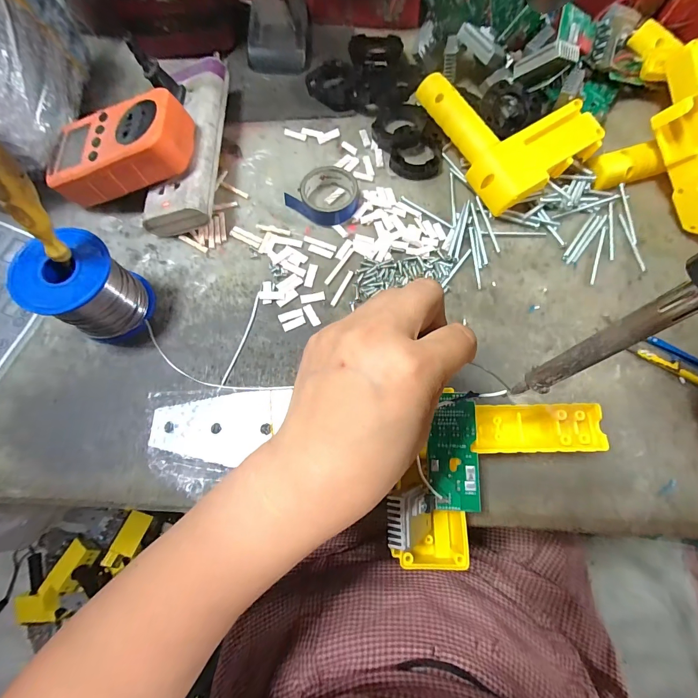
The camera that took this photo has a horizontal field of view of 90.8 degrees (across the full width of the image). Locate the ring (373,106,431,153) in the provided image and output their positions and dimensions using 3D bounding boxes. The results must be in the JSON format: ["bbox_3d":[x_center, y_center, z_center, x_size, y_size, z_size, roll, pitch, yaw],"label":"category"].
[{"bbox_3d":[0.051,-0.220,0.342,0.051,0.017,0.051,0,75,0],"label":"ring"}]

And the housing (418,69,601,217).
[{"bbox_3d":[0.140,-0.211,0.328,0.111,0.038,0.149,-35,78,-9],"label":"housing"}]

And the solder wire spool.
[{"bbox_3d":[-0.197,-0.046,0.262,0.060,0.070,0.062,0,75,0],"label":"solder wire spool"}]

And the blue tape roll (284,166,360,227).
[{"bbox_3d":[-0.020,-0.141,0.320,0.055,0.019,0.055,0,75,0],"label":"blue tape roll"}]

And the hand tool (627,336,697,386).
[{"bbox_3d":[0.271,0.011,0.282,0.070,0.010,0.023,33,77,8],"label":"hand tool"}]

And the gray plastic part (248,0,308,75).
[{"bbox_3d":[-0.077,-0.348,0.377,0.060,0.017,0.098,1,75,0],"label":"gray plastic part"}]

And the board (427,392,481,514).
[{"bbox_3d":[0.071,0.069,0.234,0.033,0.006,0.076,3,81,0],"label":"board"}]

